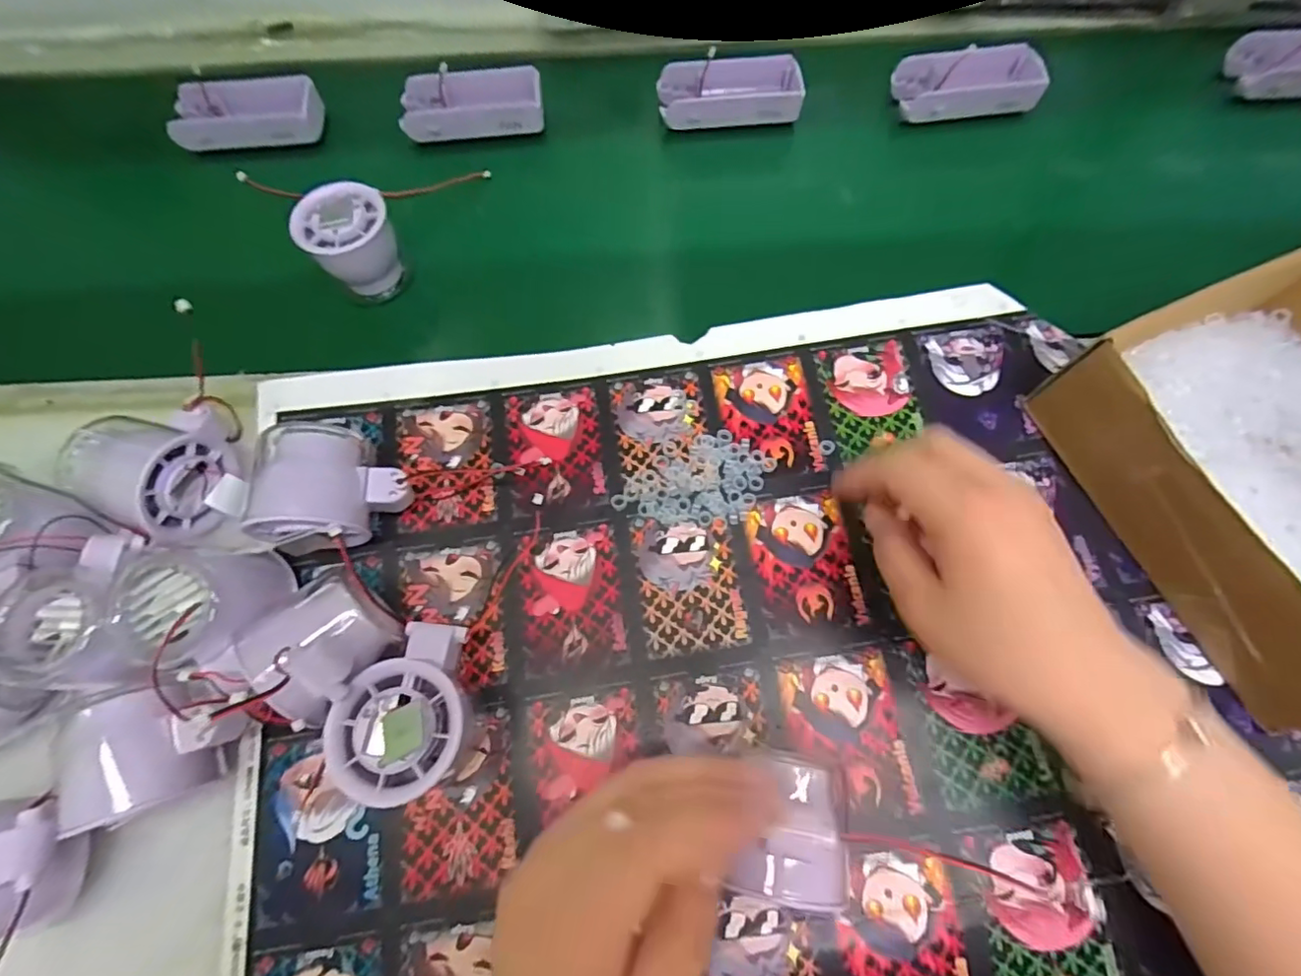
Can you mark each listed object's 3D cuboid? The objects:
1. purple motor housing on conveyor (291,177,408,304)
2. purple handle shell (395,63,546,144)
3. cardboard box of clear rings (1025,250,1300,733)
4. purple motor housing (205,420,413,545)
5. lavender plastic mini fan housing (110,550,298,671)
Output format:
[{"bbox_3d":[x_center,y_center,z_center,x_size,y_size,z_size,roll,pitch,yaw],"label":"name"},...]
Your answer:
[{"bbox_3d":[-0.201,-0.165,0.402,0.057,0.074,0.053,-1,70,2],"label":"purple motor housing on conveyor"},{"bbox_3d":[-0.141,-0.307,0.456,0.110,0.030,0.049,-7,70,0],"label":"purple handle shell"},{"bbox_3d":[0.344,-0.008,0.300,0.170,0.069,0.200,-24,71,-7],"label":"cardboard box of clear rings"},{"bbox_3d":[-0.174,0.003,0.318,0.079,0.056,0.062,0,70,2],"label":"purple motor housing"},{"bbox_3d":[-0.227,0.057,0.290,0.056,0.049,0.064,17,70,5],"label":"lavender plastic mini fan housing"}]

